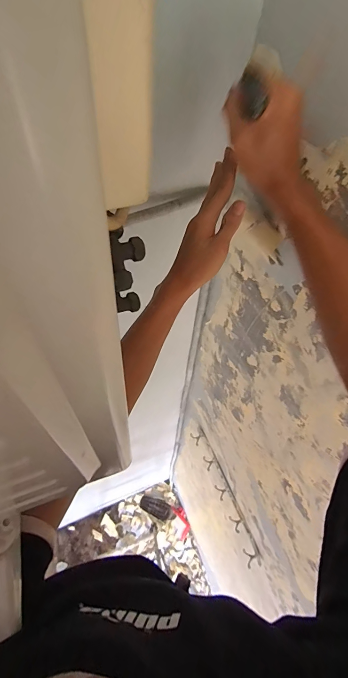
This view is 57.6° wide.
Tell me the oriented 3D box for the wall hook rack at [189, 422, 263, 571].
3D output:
[{"bbox_3d":[0.165,0.505,1.057,0.035,0.108,0.433,-17,58,-15],"label":"wall hook rack"}]

